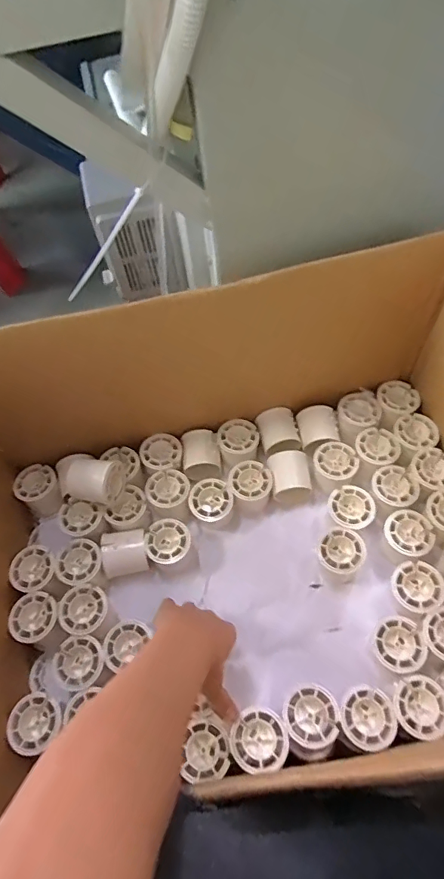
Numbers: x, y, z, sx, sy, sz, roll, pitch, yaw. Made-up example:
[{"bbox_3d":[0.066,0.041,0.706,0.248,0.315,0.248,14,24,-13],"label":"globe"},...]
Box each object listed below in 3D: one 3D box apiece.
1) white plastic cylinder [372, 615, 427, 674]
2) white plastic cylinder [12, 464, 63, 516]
[{"bbox_3d":[0.189,0.226,0.522,0.050,0.052,0.054,-1,60,3],"label":"white plastic cylinder"},{"bbox_3d":[-0.246,0.070,0.653,0.054,0.053,0.053,-1,60,3],"label":"white plastic cylinder"}]

